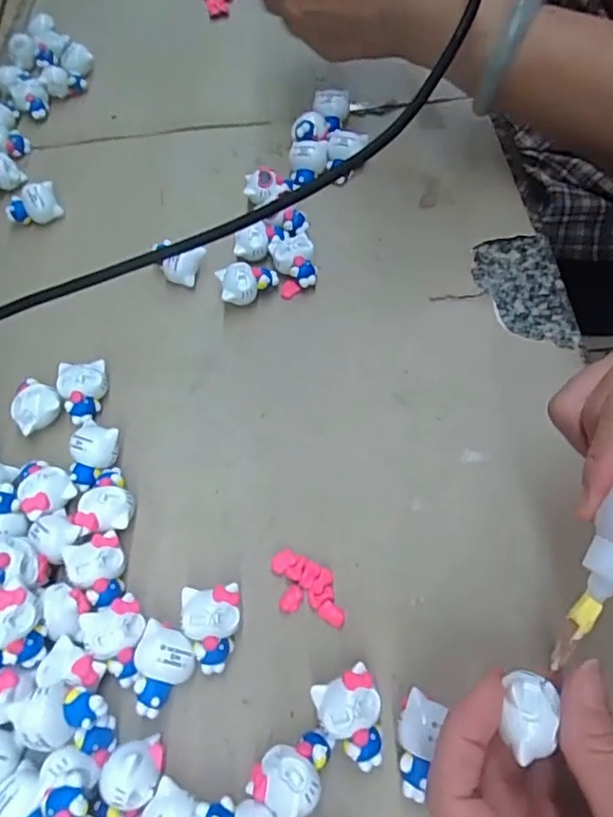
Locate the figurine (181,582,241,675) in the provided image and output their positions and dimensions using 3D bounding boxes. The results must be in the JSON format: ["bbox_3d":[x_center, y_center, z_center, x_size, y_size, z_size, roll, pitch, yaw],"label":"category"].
[{"bbox_3d":[-0.041,0.096,0.255,0.024,0.021,0.034,-5,61,2],"label":"figurine"}]

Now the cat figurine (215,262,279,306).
[{"bbox_3d":[-0.035,-0.074,0.348,0.035,0.018,0.027,-7,61,1],"label":"cat figurine"}]

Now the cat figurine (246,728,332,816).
[{"bbox_3d":[-0.005,0.141,0.227,0.025,0.021,0.032,29,67,19],"label":"cat figurine"}]

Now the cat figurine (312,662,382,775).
[{"bbox_3d":[0.020,0.125,0.234,0.024,0.017,0.034,-24,62,-8],"label":"cat figurine"}]

